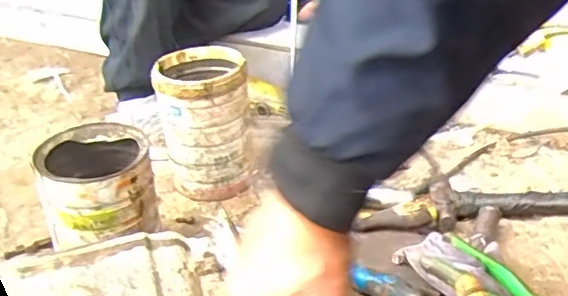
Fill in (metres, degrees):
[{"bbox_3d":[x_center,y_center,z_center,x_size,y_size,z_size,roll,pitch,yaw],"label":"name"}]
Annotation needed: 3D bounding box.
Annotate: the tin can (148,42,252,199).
[{"bbox_3d":[-0.111,-0.035,0.883,0.126,0.189,0.134,-5,31,-3],"label":"tin can"}]

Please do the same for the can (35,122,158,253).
[{"bbox_3d":[-0.216,0.044,0.711,0.124,0.100,0.135,-10,32,-11],"label":"can"}]

